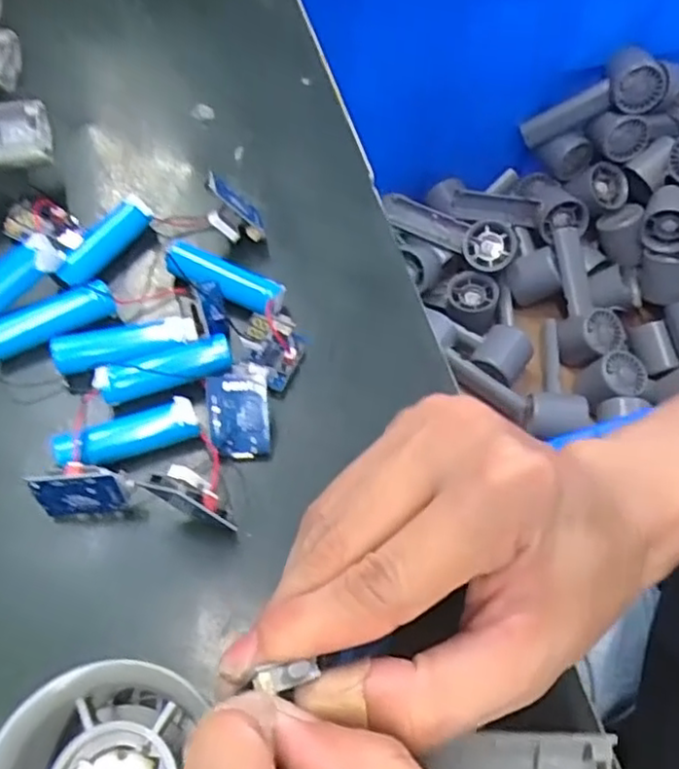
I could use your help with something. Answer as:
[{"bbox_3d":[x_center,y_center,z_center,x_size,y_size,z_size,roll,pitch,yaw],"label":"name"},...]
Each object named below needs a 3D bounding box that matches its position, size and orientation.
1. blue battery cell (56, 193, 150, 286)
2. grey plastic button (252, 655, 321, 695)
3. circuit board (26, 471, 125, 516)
[{"bbox_3d":[-0.100,-0.060,0.287,0.011,0.015,0.047,33,62,14],"label":"blue battery cell"},{"bbox_3d":[-0.013,0.069,0.160,0.015,0.004,0.005,-10,60,3],"label":"grey plastic button"},{"bbox_3d":[-0.088,0.037,0.230,0.029,0.020,0.004,-7,37,2],"label":"circuit board"}]

